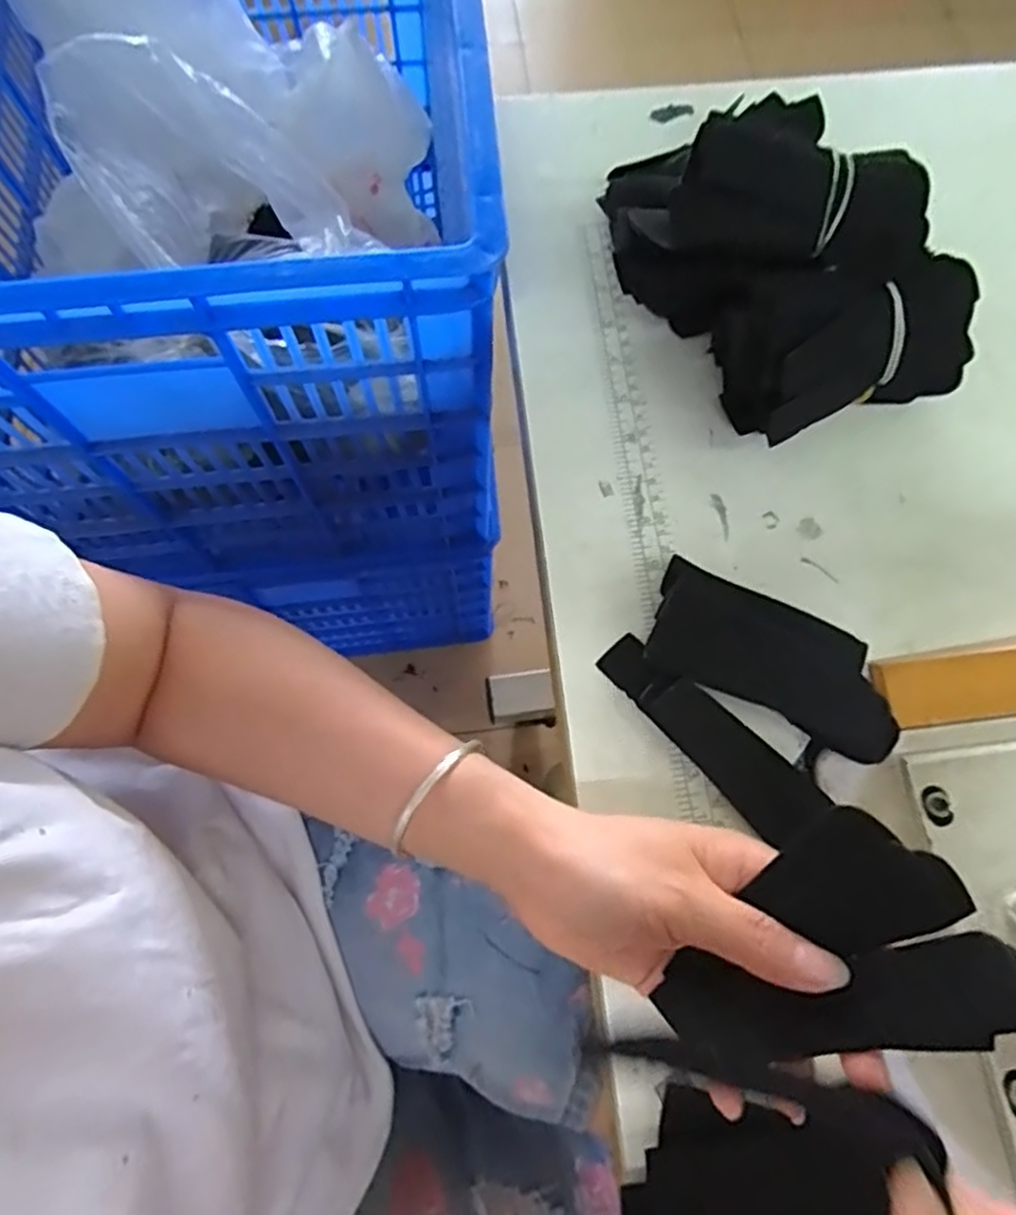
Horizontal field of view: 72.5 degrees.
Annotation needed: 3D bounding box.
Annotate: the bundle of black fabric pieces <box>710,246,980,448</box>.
[{"bbox_3d":[0.174,-0.136,0.361,0.122,0.069,0.069,-18,74,-6],"label":"bundle of black fabric pieces"}]

